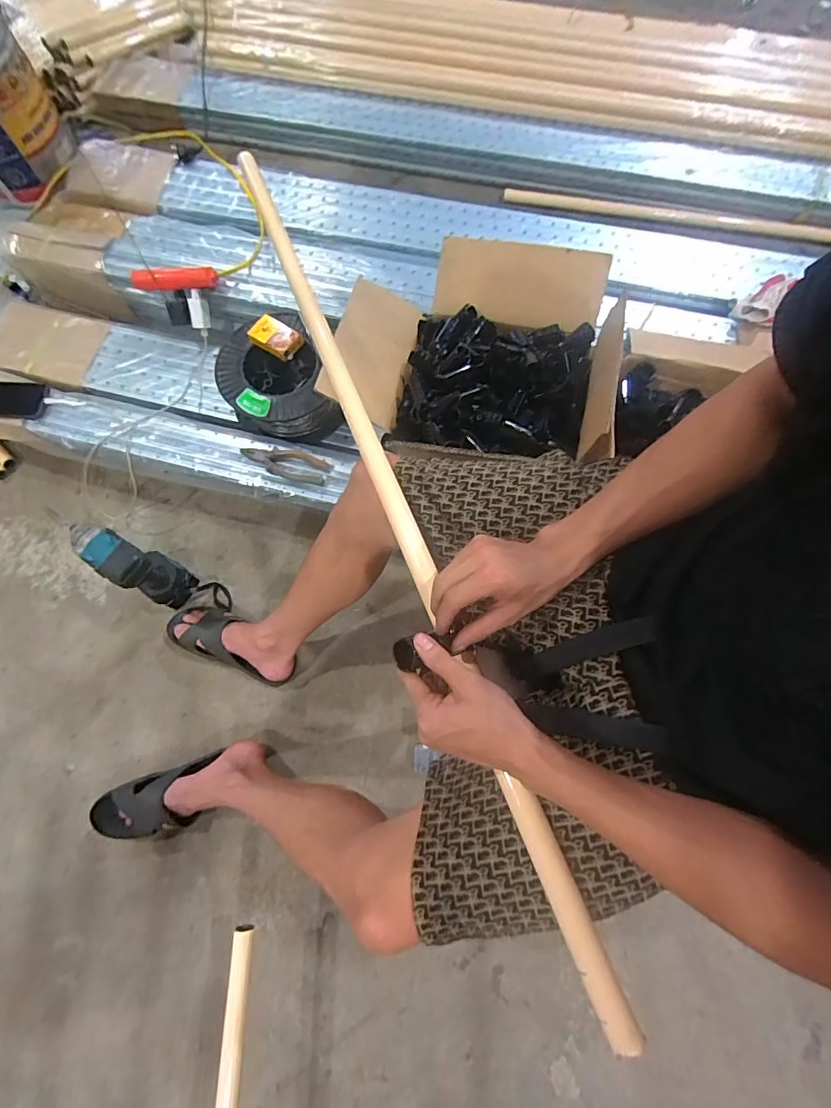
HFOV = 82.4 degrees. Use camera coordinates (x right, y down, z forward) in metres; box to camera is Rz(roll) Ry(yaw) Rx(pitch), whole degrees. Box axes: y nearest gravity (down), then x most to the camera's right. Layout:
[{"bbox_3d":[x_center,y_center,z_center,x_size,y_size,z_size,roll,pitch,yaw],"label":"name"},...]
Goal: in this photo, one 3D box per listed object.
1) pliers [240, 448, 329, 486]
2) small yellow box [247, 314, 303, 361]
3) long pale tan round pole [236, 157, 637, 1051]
[{"bbox_3d":[-0.243,-0.167,0.875,0.161,0.009,0.060,14,72,5],"label":"pliers"},{"bbox_3d":[-0.263,-0.408,0.896,0.090,0.023,0.059,32,85,-3],"label":"small yellow box"},{"bbox_3d":[-0.057,-0.130,0.568,0.034,0.032,1.085,-21,70,-7],"label":"long pale tan round pole"}]

